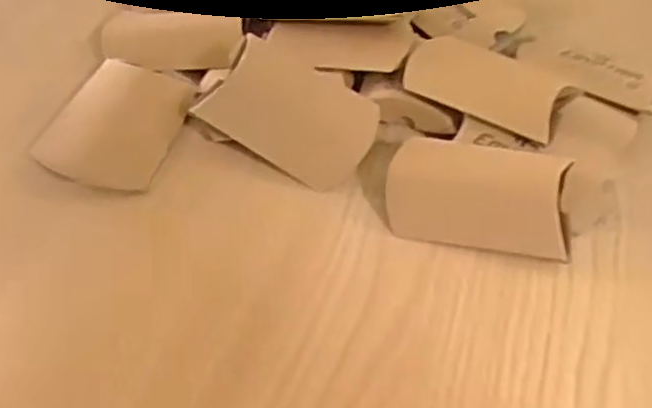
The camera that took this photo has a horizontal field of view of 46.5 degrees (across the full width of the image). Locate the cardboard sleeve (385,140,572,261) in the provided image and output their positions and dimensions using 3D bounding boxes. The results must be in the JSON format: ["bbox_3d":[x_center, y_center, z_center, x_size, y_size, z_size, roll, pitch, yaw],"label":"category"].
[{"bbox_3d":[0.073,-0.005,0.368,0.084,0.021,0.056,10,47,5],"label":"cardboard sleeve"}]

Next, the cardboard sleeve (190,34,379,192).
[{"bbox_3d":[-0.017,-0.047,0.393,0.085,0.008,0.058,30,69,6],"label":"cardboard sleeve"}]

